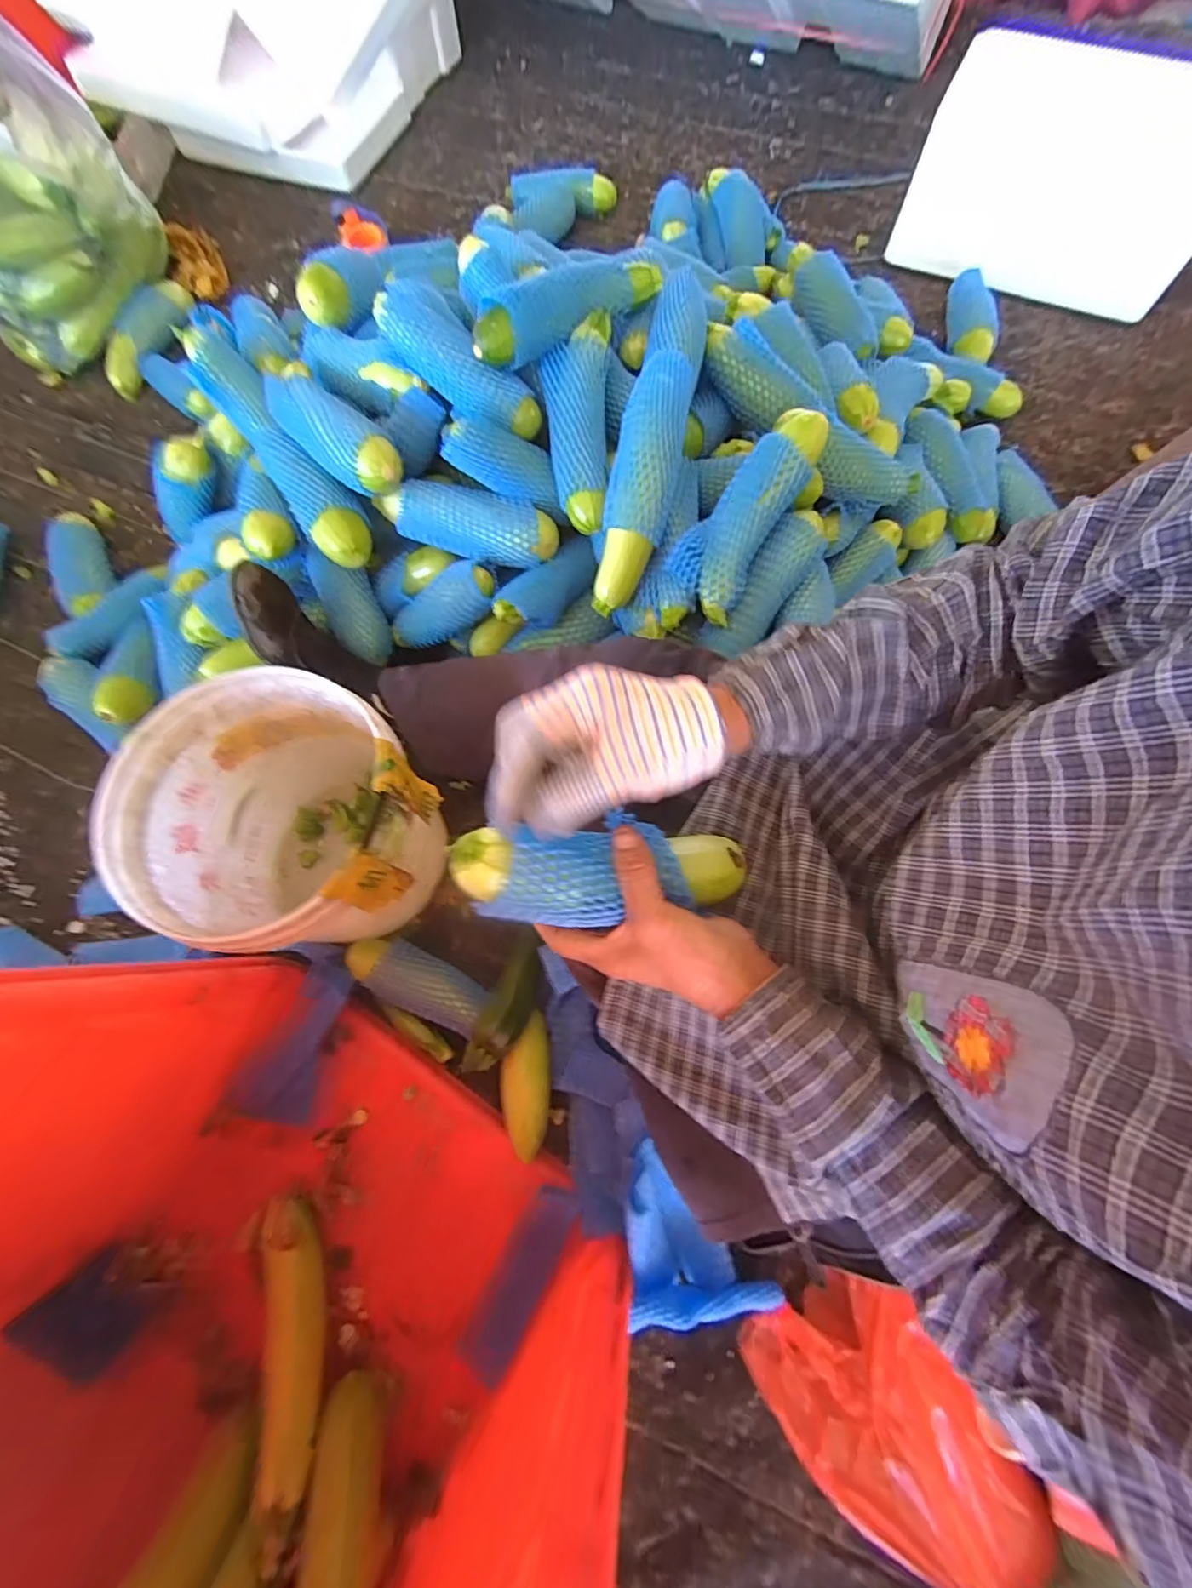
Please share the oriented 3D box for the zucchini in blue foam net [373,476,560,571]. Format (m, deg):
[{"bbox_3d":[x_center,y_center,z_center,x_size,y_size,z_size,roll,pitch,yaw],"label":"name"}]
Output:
[{"bbox_3d":[-0.151,-0.316,0.648,0.217,0.049,0.060,14,71,6],"label":"zucchini in blue foam net"}]

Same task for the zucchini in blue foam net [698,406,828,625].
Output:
[{"bbox_3d":[0.160,-0.289,0.580,0.063,0.047,0.206,30,106,11],"label":"zucchini in blue foam net"}]

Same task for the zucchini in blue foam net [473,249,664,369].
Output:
[{"bbox_3d":[-0.041,-0.523,0.588,0.210,0.055,0.052,-36,73,-11],"label":"zucchini in blue foam net"}]

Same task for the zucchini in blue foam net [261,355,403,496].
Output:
[{"bbox_3d":[-0.300,-0.411,0.637,0.078,0.065,0.214,-42,75,-12],"label":"zucchini in blue foam net"}]

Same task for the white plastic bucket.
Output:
[{"bbox_3d":[-0.301,0.042,0.602,0.261,0.243,0.247,-1,70,1],"label":"white plastic bucket"}]

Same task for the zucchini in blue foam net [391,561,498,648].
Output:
[{"bbox_3d":[-0.196,-0.227,0.689,0.177,0.049,0.065,-18,66,35],"label":"zucchini in blue foam net"}]

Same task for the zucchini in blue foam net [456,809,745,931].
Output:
[{"bbox_3d":[0.007,0.048,0.373,0.196,0.054,0.069,1,69,-22],"label":"zucchini in blue foam net"}]

